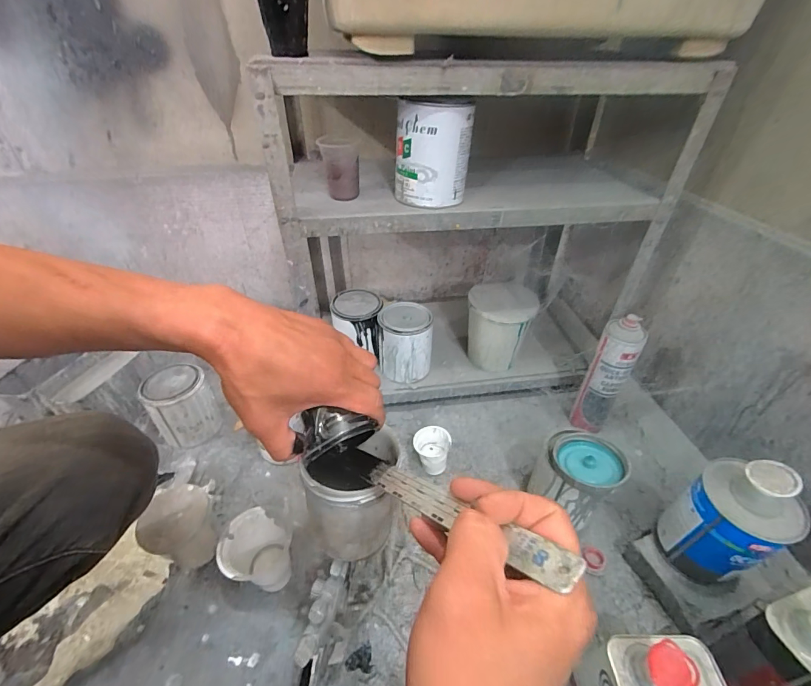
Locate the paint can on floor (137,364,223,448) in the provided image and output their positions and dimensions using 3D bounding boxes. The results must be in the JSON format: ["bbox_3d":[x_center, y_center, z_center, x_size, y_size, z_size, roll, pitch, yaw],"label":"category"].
[{"bbox_3d":[-0.424,0.123,0.734,0.106,0.129,0.097,-1,40,1],"label":"paint can on floor"}]

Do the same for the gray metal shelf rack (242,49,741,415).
[{"bbox_3d":[0.139,-0.231,0.762,0.686,0.563,0.388,-6,40,-8],"label":"gray metal shelf rack"}]

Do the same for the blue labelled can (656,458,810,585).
[{"bbox_3d":[0.395,0.219,0.468,0.086,0.190,0.098,-20,43,-23],"label":"blue labelled can"}]

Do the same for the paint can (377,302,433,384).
[{"bbox_3d":[0.001,-0.001,0.772,0.101,0.127,0.104,0,39,0],"label":"paint can"}]

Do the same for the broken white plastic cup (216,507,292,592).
[{"bbox_3d":[-0.202,0.299,0.531,0.082,0.110,0.075,-1,40,1],"label":"broken white plastic cup"}]

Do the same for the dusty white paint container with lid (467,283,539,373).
[{"bbox_3d":[0.193,-0.025,0.793,0.129,0.161,0.116,12,41,14],"label":"dusty white paint container with lid"}]

